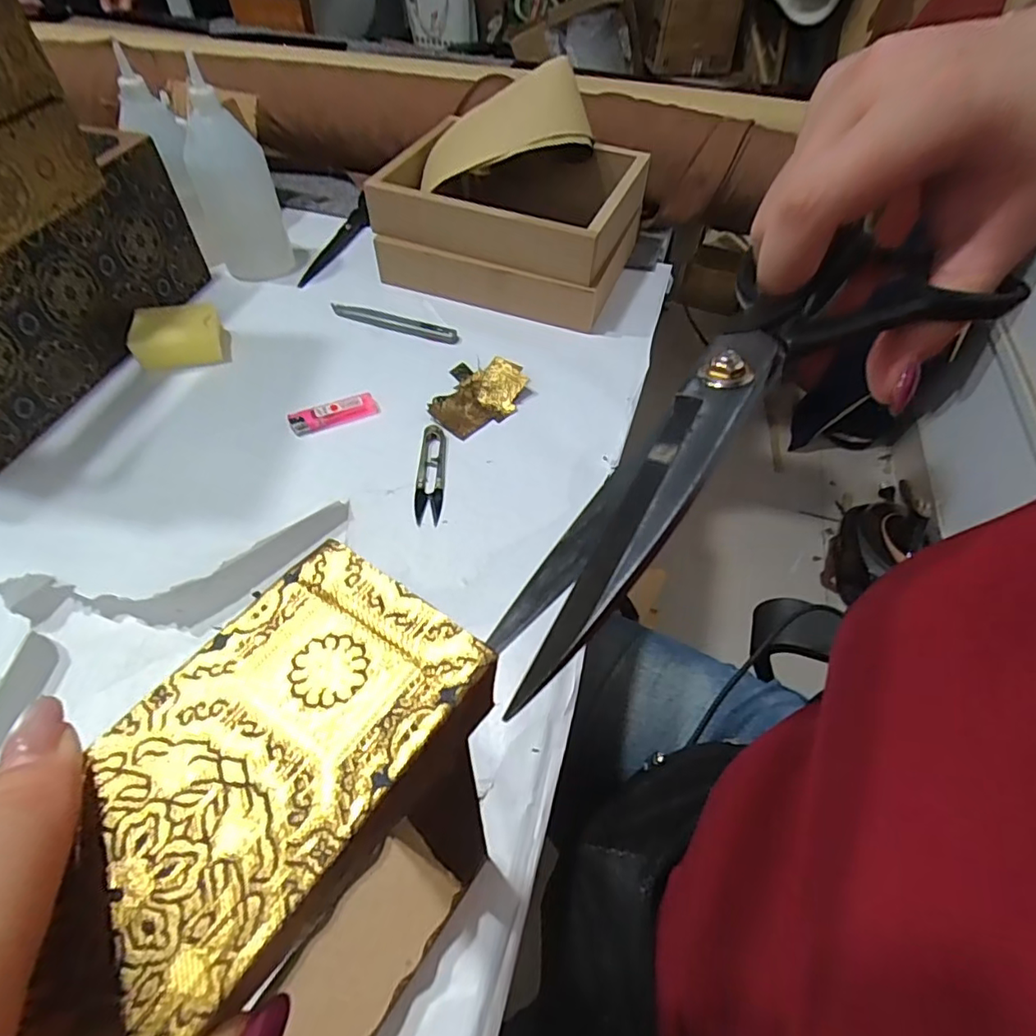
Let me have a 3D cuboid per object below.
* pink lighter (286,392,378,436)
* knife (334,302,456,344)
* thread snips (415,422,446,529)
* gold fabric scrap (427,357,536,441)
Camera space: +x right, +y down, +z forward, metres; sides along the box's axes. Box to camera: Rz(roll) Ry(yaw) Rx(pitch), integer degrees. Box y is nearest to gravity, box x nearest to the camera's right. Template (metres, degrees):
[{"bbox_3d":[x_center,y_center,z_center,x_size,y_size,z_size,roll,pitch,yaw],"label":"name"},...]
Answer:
[{"bbox_3d":[-0.165,-0.093,0.517,0.077,0.014,0.022,-20,57,-18],"label":"pink lighter"},{"bbox_3d":[-0.132,-0.205,0.604,0.144,0.007,0.021,17,54,9],"label":"knife"},{"bbox_3d":[-0.073,-0.039,0.484,0.023,0.008,0.100,1,54,-3],"label":"thread snips"},{"bbox_3d":[-0.040,-0.119,0.537,0.078,0.018,0.095,33,58,20],"label":"gold fabric scrap"}]

